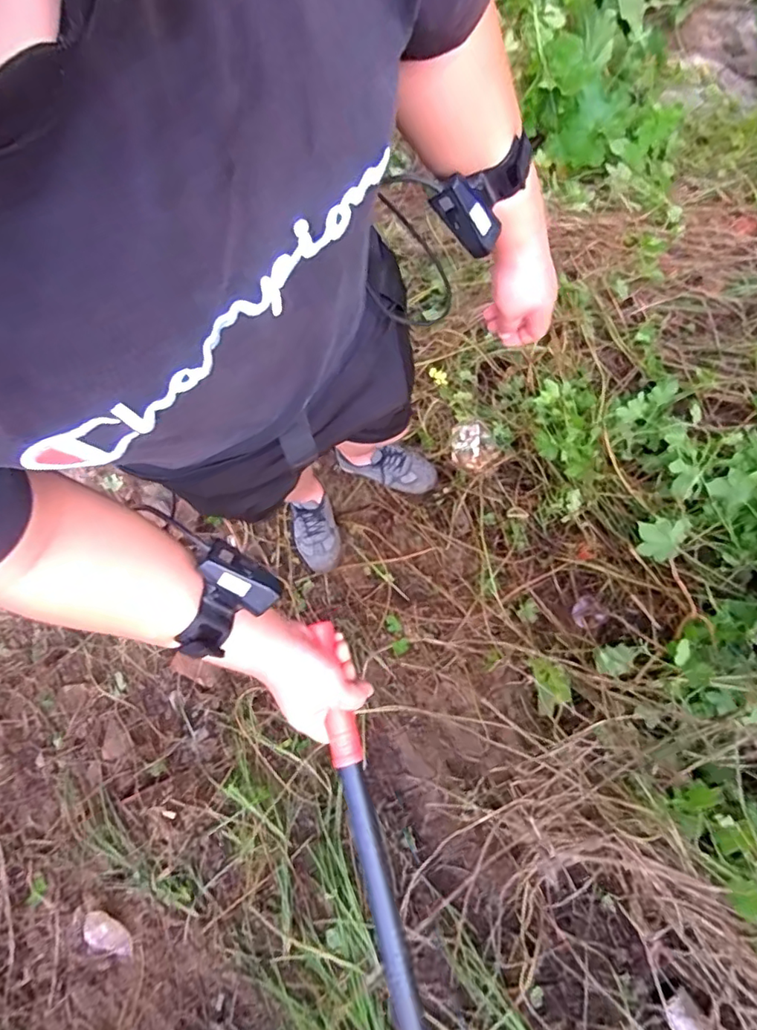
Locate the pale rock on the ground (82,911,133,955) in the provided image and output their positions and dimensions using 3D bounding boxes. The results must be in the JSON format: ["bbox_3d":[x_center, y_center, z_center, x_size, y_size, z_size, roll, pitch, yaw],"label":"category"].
[{"bbox_3d":[-0.525,0.817,1.065,0.108,0.022,0.057,30,81,7],"label":"pale rock on the ground"}]

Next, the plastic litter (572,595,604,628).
[{"bbox_3d":[0.400,0.185,1.042,0.060,0.019,0.062,-55,42,14],"label":"plastic litter"}]

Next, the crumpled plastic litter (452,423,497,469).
[{"bbox_3d":[0.222,-0.160,1.300,0.097,0.030,0.113,-18,78,-2],"label":"crumpled plastic litter"}]

